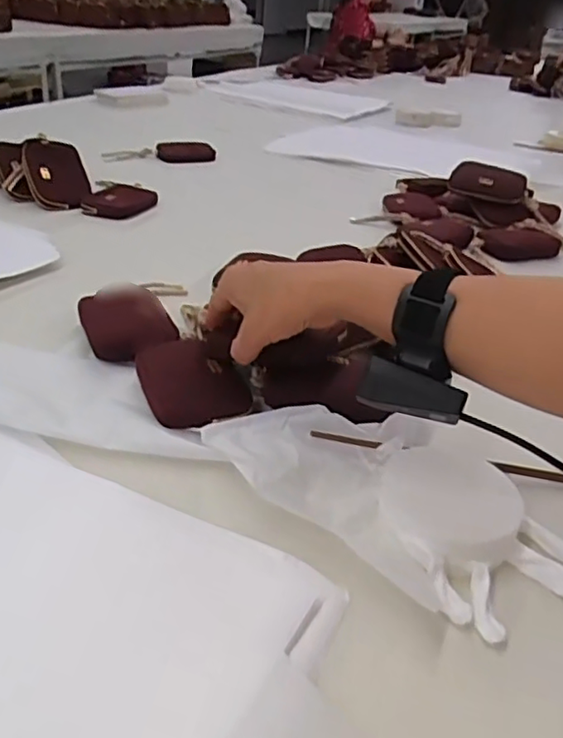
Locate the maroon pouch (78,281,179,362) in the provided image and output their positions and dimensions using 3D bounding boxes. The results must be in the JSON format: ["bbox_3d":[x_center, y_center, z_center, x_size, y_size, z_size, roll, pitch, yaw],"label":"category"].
[{"bbox_3d":[-0.153,-0.050,0.616,0.079,0.034,0.097,-12,36,-25],"label":"maroon pouch"}]

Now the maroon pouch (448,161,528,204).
[{"bbox_3d":[0.329,-0.296,0.998,0.119,0.024,0.069,20,68,19],"label":"maroon pouch"}]

